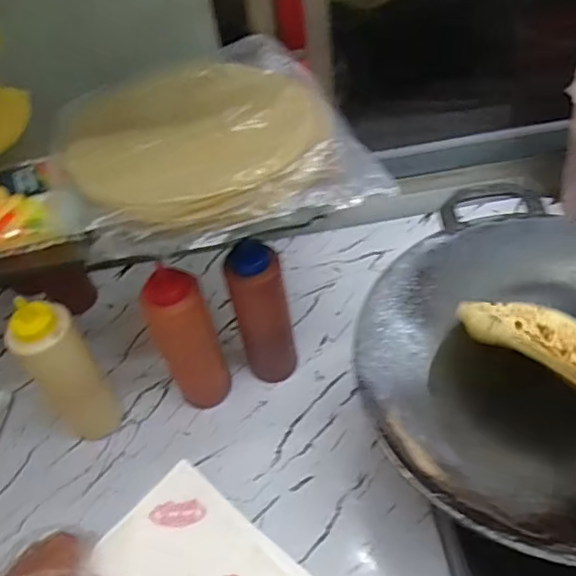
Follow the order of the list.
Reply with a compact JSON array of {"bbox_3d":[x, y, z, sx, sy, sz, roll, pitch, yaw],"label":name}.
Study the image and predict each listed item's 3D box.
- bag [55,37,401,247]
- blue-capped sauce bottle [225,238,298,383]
[{"bbox_3d":[-0.075,-0.137,0.531,0.261,0.042,0.234,-18,49,-12],"label":"bag"},{"bbox_3d":[-0.024,0.034,0.635,0.058,0.199,0.055,-7,48,-2],"label":"blue-capped sauce bottle"}]

